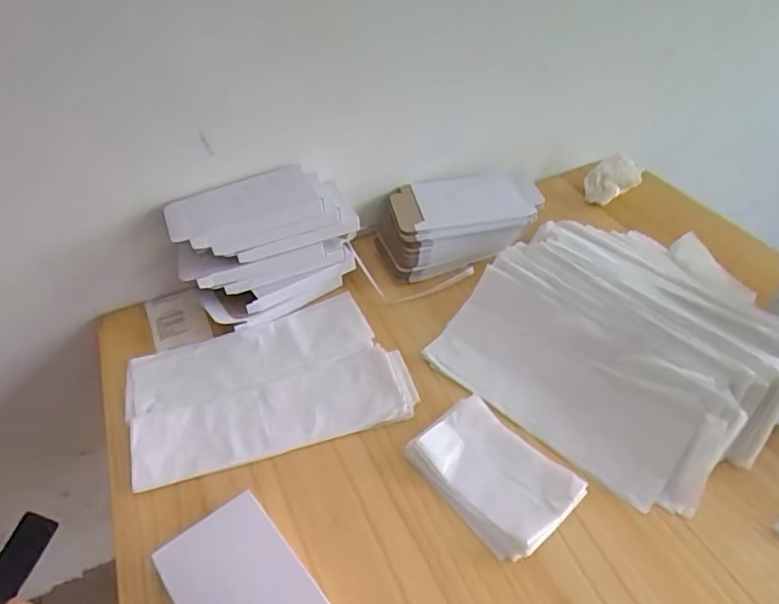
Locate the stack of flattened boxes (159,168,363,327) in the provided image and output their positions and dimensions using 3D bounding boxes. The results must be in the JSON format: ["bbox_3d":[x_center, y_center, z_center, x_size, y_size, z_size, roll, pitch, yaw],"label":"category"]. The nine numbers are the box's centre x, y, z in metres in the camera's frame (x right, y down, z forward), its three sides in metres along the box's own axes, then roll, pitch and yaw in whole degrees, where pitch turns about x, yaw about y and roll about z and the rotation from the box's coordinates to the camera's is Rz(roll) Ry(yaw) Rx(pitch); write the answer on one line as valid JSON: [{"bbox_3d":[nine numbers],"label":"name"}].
[{"bbox_3d":[-0.139,-0.064,0.630,0.194,0.128,0.101,-22,46,-18],"label":"stack of flattened boxes"}]

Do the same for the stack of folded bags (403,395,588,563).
[{"bbox_3d":[0.087,0.143,0.467,0.087,0.017,0.127,-31,49,-25],"label":"stack of folded bags"}]

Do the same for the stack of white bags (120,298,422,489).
[{"bbox_3d":[-0.124,0.081,0.560,0.264,0.011,0.173,-16,44,-12],"label":"stack of white bags"}]

